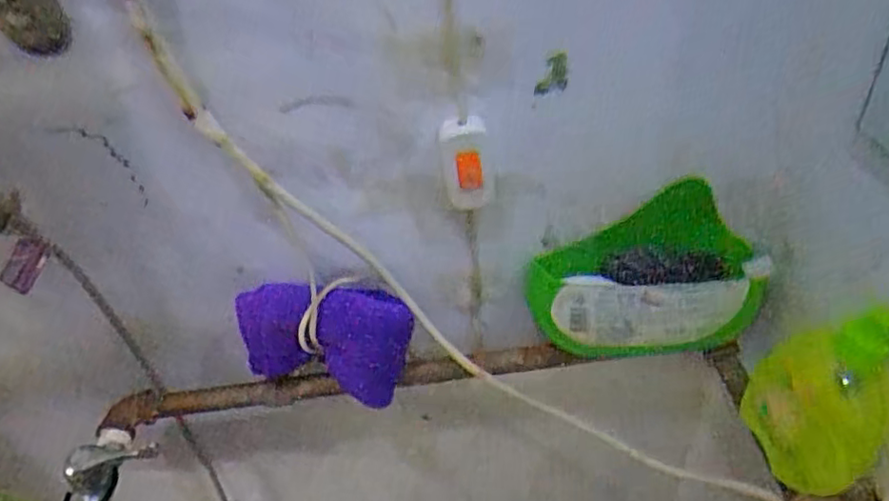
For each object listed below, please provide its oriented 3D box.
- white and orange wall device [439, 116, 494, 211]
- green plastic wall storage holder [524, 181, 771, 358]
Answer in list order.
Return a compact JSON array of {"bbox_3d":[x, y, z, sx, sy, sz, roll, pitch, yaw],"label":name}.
[{"bbox_3d":[0.017,-0.060,0.452,0.034,0.084,0.013,-4,41,4],"label":"white and orange wall device"},{"bbox_3d":[0.162,0.025,0.514,0.182,0.114,0.067,-4,41,4],"label":"green plastic wall storage holder"}]

